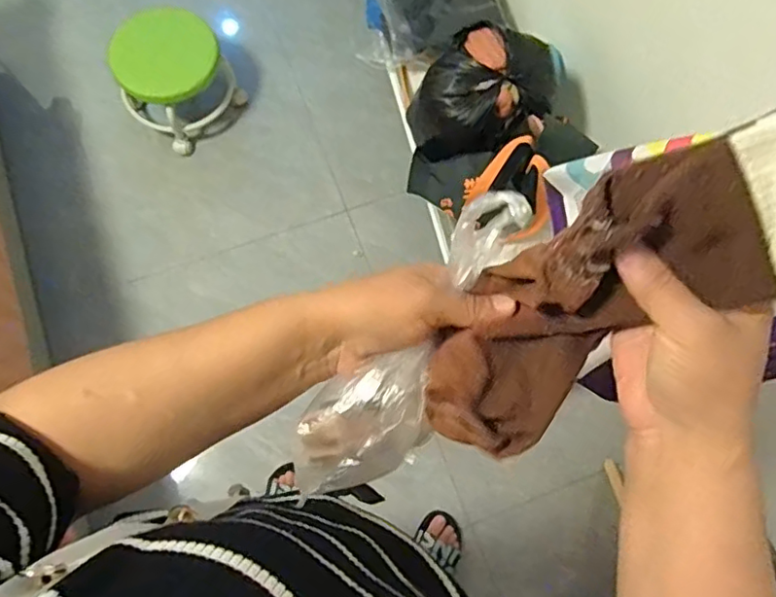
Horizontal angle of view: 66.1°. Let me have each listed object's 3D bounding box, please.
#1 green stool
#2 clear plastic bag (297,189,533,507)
[{"bbox_3d":[-0.537,-0.549,1.509,0.223,0.217,0.244,41,76,9],"label":"green stool"},{"bbox_3d":[0.017,0.031,0.359,0.064,0.039,0.209,33,95,8],"label":"clear plastic bag"}]

